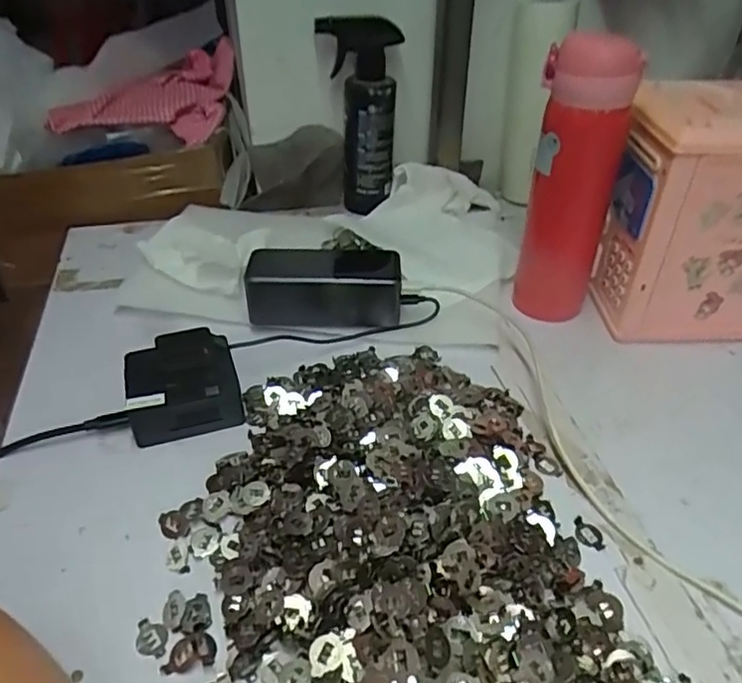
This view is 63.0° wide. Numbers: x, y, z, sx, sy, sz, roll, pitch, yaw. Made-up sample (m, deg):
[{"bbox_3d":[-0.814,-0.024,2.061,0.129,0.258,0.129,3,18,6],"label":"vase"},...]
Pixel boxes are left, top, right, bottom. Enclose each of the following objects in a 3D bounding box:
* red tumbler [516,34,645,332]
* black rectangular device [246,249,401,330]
[{"bbox_3d":[0.160,-0.124,0.492,0.061,0.220,0.053,28,45,29],"label":"red tumbler"},{"bbox_3d":[-0.040,-0.048,0.523,0.130,0.056,0.059,3,39,2],"label":"black rectangular device"}]

